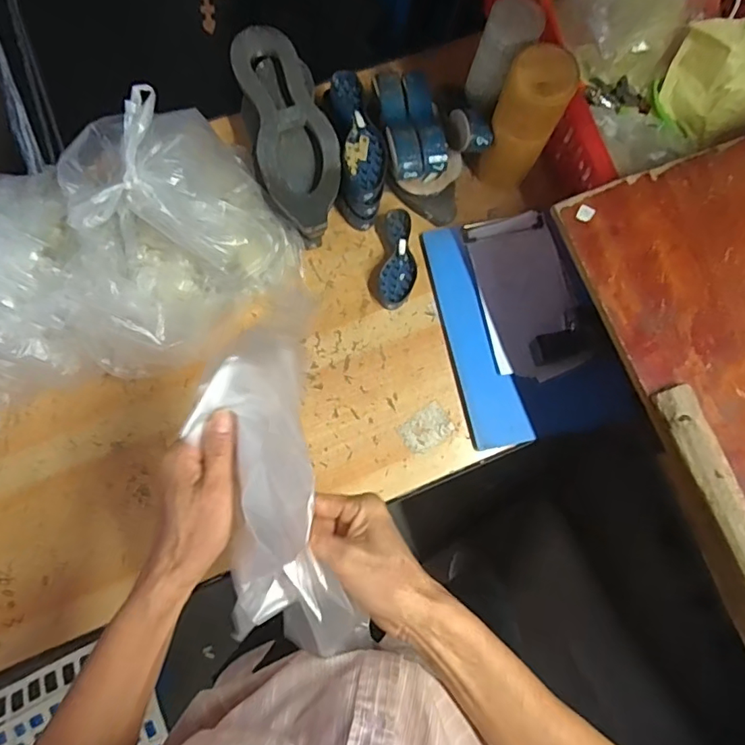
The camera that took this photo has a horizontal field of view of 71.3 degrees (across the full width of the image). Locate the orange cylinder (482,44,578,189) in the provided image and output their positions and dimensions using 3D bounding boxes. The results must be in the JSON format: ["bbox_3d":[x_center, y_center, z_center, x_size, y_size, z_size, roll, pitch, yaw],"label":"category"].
[{"bbox_3d":[0.189,-0.311,0.658,0.079,0.187,0.065,18,79,0],"label":"orange cylinder"}]

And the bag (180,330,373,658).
[{"bbox_3d":[-0.076,0.092,0.381,0.089,0.059,0.244,-13,81,-3],"label":"bag"}]

